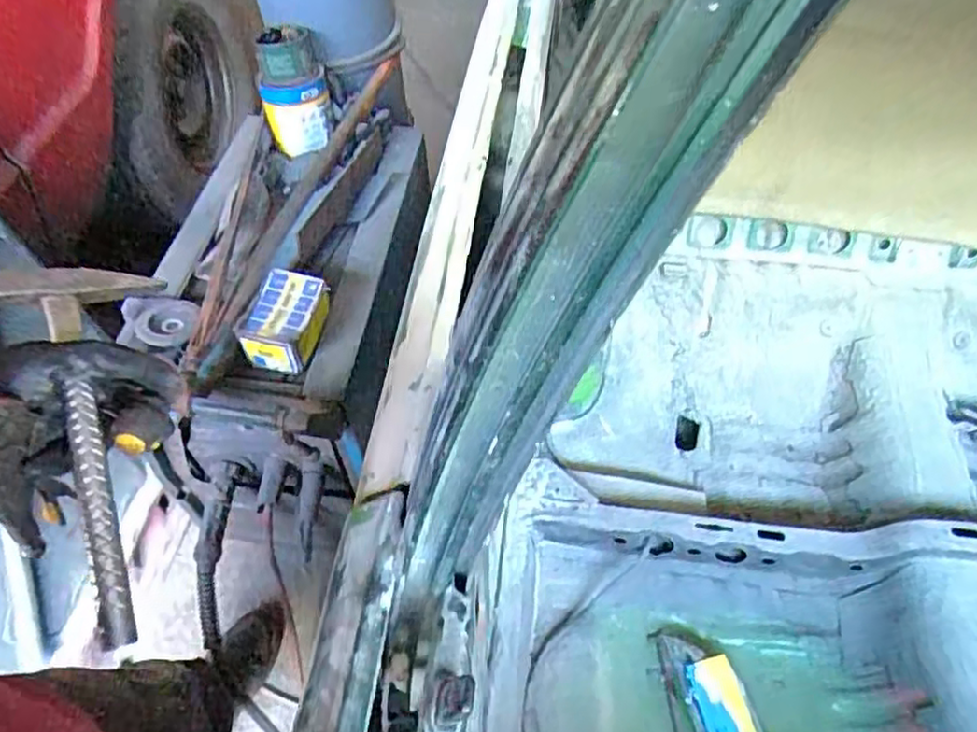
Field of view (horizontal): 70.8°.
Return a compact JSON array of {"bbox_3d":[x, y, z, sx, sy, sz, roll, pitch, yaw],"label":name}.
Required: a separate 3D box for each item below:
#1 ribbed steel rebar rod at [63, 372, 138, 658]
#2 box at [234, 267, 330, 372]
[{"bbox_3d":[-0.271,0.103,0.479,0.023,0.016,0.178,-15,78,-9],"label":"ribbed steel rebar rod"},{"bbox_3d":[-0.267,-0.057,0.903,0.085,0.057,0.127,10,56,8],"label":"box"}]

